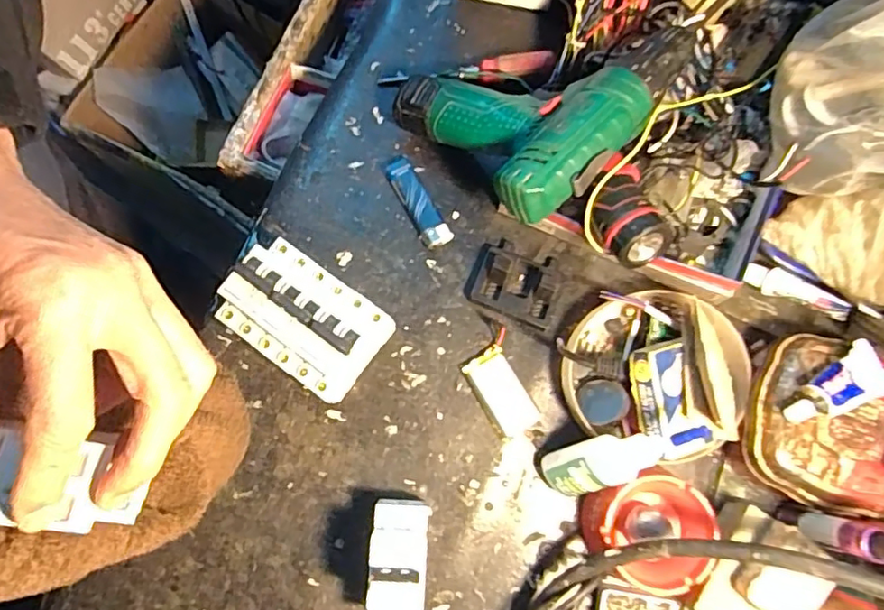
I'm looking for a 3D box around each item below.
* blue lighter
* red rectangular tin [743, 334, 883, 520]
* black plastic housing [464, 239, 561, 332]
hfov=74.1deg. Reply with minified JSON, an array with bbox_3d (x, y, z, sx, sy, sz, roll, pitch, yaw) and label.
[{"bbox_3d":[-0.021,-0.087,0.486,0.024,0.011,0.084,-28,79,-5],"label":"blue lighter"},{"bbox_3d":[0.279,0.085,0.411,0.112,0.031,0.111,21,79,6],"label":"red rectangular tin"},{"bbox_3d":[0.058,-0.019,0.466,0.070,0.023,0.055,22,79,6],"label":"black plastic housing"}]

